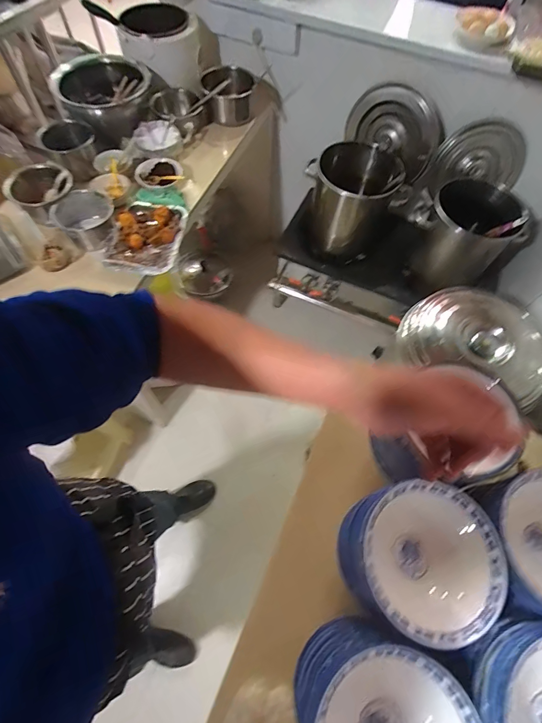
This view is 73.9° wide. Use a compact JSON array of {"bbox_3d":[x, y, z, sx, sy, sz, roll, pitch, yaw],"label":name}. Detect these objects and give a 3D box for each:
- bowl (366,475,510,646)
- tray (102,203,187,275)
[{"bbox_3d":[0.224,0.282,0.516,0.191,0.069,0.193,1,63,-3],"label":"bowl"},{"bbox_3d":[-0.337,-0.351,0.992,0.186,0.050,0.235,6,62,0],"label":"tray"}]

